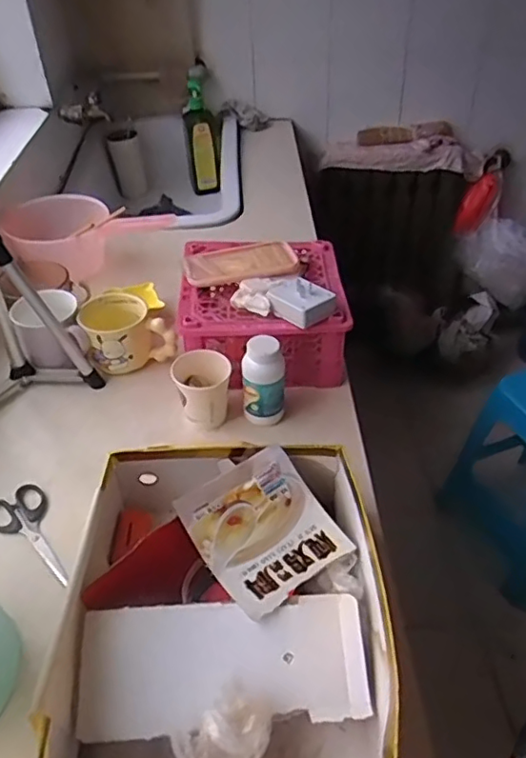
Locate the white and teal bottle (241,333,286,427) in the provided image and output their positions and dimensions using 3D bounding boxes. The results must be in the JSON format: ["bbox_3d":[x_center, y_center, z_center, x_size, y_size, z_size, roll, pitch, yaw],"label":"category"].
[{"bbox_3d":[0.001,0.006,0.718,0.050,0.126,0.038,0,43,1],"label":"white and teal bottle"}]

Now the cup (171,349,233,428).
[{"bbox_3d":[-0.076,0.013,0.735,0.069,0.075,0.079,-10,43,-10],"label":"cup"}]

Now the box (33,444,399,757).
[{"bbox_3d":[-0.032,0.200,0.518,0.248,0.103,0.289,0,43,1],"label":"box"}]

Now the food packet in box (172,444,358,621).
[{"bbox_3d":[0.000,0.134,0.537,0.122,0.022,0.128,-29,67,-24],"label":"food packet in box"}]

